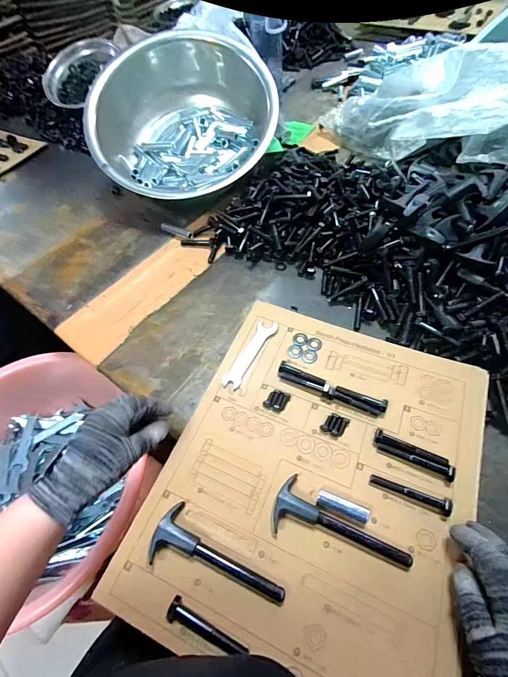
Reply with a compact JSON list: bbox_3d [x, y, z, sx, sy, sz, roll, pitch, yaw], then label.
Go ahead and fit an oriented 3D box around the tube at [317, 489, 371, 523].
[{"bbox_3d":[0.089,0.169,0.328,0.051,0.015,0.015,16,61,14],"label":"tube"}]

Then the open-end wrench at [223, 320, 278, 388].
[{"bbox_3d":[-0.004,0.018,0.434,0.025,0.004,0.110,24,63,18],"label":"open-end wrench"}]

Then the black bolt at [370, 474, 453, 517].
[{"bbox_3d":[0.157,0.155,0.329,0.076,0.019,0.014,18,61,15],"label":"black bolt"}]

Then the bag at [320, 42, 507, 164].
[{"bbox_3d":[0.368,-0.442,0.628,0.391,0.143,0.158,15,60,29],"label":"bag"}]

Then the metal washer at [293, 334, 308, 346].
[{"bbox_3d":[0.063,0.001,0.443,0.020,0.004,0.020,-2,58,3],"label":"metal washer"}]

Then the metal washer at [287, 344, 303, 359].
[{"bbox_3d":[0.054,0.017,0.434,0.020,0.004,0.021,-2,58,3],"label":"metal washer"}]

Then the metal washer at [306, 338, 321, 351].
[{"bbox_3d":[0.081,0.007,0.439,0.019,0.004,0.020,-2,58,3],"label":"metal washer"}]

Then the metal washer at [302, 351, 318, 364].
[{"bbox_3d":[0.073,0.024,0.429,0.020,0.004,0.020,-2,58,3],"label":"metal washer"}]

